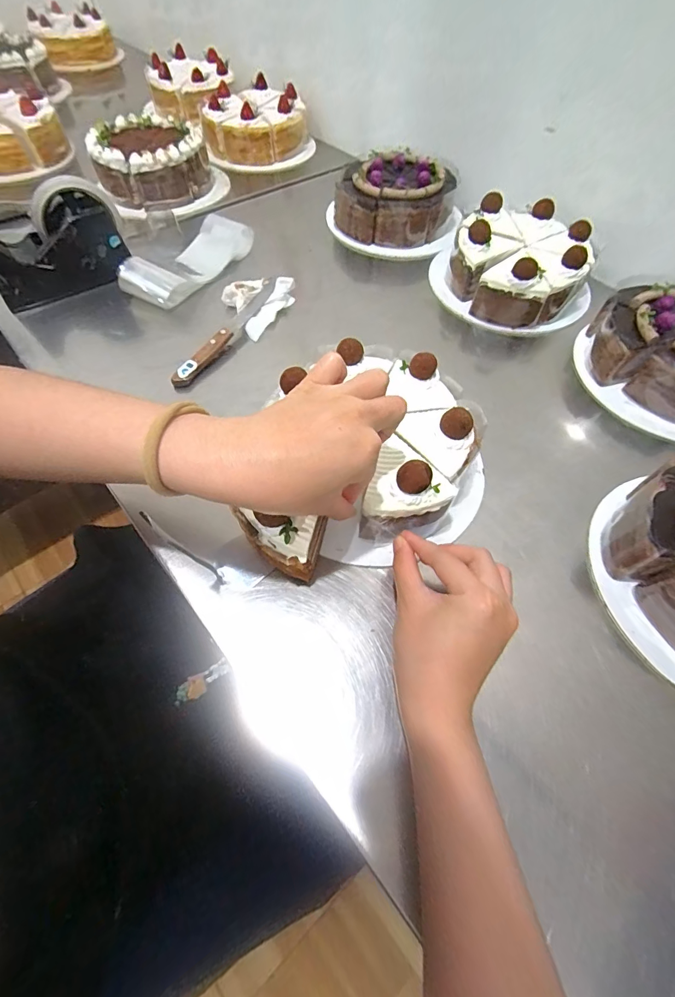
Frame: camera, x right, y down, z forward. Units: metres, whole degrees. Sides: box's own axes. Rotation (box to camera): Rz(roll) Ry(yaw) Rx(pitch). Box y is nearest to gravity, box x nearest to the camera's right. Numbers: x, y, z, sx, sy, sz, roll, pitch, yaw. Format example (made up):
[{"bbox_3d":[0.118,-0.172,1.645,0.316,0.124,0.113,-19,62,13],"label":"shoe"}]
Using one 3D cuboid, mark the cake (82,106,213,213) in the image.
[{"bbox_3d":[-0.293,-0.532,0.635,0.145,0.074,0.158,1,60,-1],"label":"cake"}]

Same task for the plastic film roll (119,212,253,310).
[{"bbox_3d":[-0.196,-0.319,0.529,0.075,0.033,0.184,28,63,14],"label":"plastic film roll"}]

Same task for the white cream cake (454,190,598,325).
[{"bbox_3d":[0.224,-0.302,0.510,0.164,0.072,0.165,27,62,13],"label":"white cream cake"}]

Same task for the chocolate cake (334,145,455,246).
[{"bbox_3d":[0.088,-0.446,0.592,0.152,0.069,0.145,1,60,-1],"label":"chocolate cake"}]

